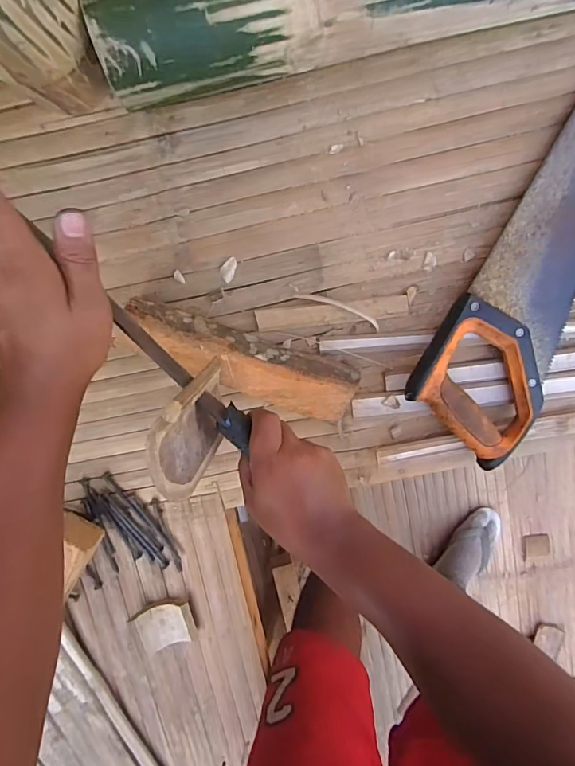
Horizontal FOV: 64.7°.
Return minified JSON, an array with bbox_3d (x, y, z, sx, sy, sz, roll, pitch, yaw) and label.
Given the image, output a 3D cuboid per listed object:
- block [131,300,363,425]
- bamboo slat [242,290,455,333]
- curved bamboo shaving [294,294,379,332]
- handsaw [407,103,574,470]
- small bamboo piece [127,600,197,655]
[{"bbox_3d":[-0.045,-0.022,0.469,0.232,0.051,0.056,18,102,-6],"label":"block"},{"bbox_3d":[0.047,-0.073,0.480,0.157,0.012,0.022,-6,100,2],"label":"bamboo slat"},{"bbox_3d":[0.055,-0.078,0.481,0.096,0.009,0.014,24,99,-3],"label":"curved bamboo shaving"},{"bbox_3d":[0.270,-0.139,0.453,0.127,0.033,0.442,26,99,-3],"label":"handsaw"},{"bbox_3d":[-0.148,0.301,0.561,0.069,0.022,0.063,-18,99,4],"label":"small bamboo piece"}]

